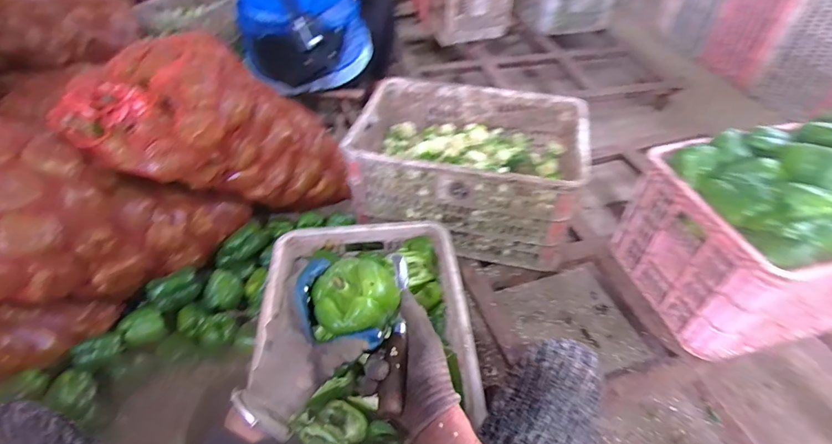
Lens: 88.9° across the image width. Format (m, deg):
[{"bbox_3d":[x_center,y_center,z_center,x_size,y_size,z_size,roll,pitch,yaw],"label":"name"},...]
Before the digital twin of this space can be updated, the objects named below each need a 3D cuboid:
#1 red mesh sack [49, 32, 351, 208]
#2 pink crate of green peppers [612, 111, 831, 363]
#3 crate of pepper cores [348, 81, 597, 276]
[{"bbox_3d":[-0.448,-0.234,1.092,0.290,0.714,0.322,37,103,32],"label":"red mesh sack"},{"bbox_3d":[0.737,0.010,0.858,0.455,0.351,0.322,-10,46,-6],"label":"pink crate of green peppers"},{"bbox_3d":[0.125,-0.141,1.076,0.518,0.258,0.355,9,47,12],"label":"crate of pepper cores"}]

